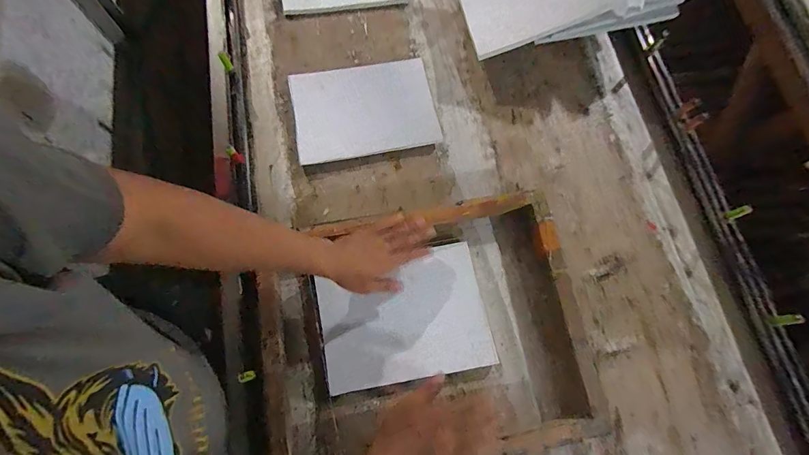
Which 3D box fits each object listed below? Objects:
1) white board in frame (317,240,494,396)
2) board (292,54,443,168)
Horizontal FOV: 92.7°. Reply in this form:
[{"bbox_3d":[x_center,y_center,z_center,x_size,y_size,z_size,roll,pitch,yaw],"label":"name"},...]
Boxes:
[{"bbox_3d":[-0.001,0.149,0.639,0.268,0.017,0.195,-11,75,-4],"label":"white board in frame"},{"bbox_3d":[-0.079,-0.236,0.761,0.272,0.018,0.199,-11,75,-4],"label":"board"}]

